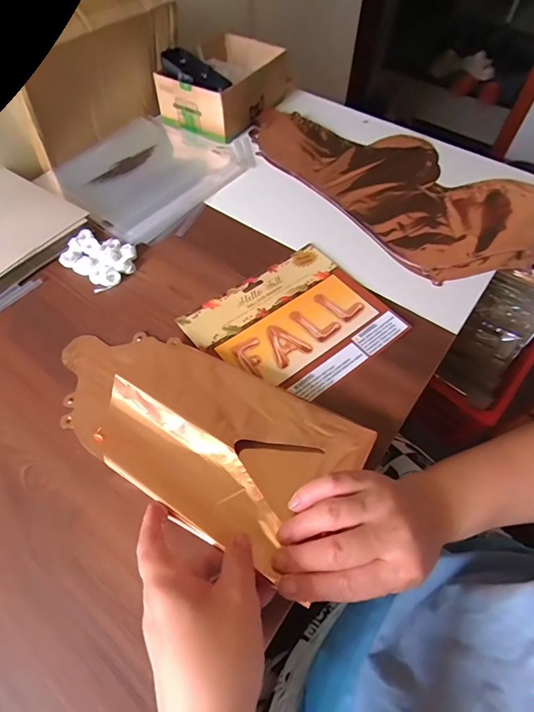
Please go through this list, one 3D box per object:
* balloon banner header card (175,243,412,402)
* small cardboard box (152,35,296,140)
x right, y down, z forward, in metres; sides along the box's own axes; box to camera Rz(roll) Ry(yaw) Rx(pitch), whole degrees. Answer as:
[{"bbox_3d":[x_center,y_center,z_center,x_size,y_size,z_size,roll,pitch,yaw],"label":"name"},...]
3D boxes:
[{"bbox_3d":[0.029,-0.036,0.413,0.187,0.004,0.159,-33,64,-20],"label":"balloon banner header card"},{"bbox_3d":[-0.059,-0.422,0.607,0.129,0.074,0.192,29,62,17],"label":"small cardboard box"}]

